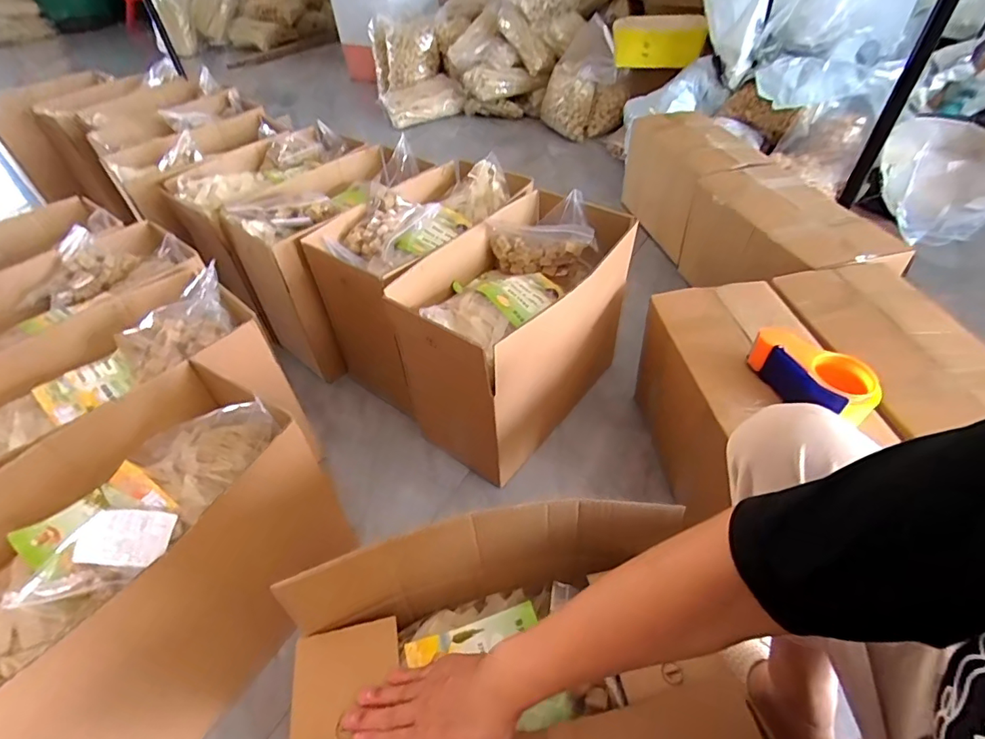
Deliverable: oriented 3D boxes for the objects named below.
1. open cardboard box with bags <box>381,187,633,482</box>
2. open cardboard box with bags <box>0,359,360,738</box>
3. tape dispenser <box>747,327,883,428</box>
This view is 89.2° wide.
[{"bbox_3d":[0.039,-0.081,0.937,0.264,0.317,0.427,28,53,29],"label":"open cardboard box with bags"},{"bbox_3d":[-0.431,0.268,0.650,0.245,0.346,0.411,20,50,23],"label":"open cardboard box with bags"},{"bbox_3d":[0.439,0.005,0.683,0.090,0.064,0.153,-20,47,-15],"label":"tape dispenser"}]

